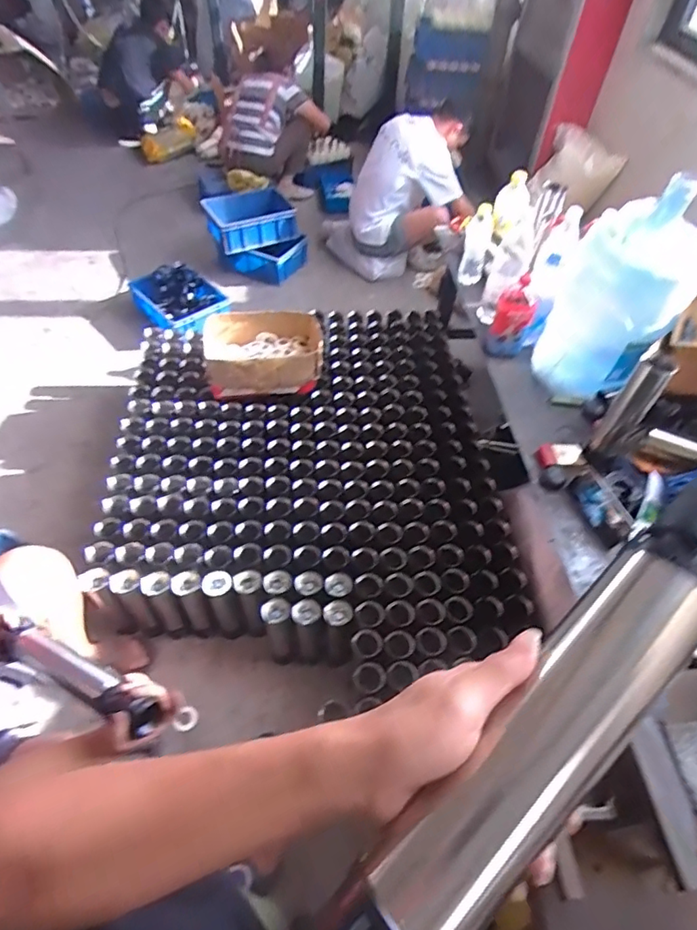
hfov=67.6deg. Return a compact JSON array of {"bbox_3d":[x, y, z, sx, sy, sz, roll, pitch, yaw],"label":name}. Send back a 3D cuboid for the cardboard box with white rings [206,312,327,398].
[{"bbox_3d":[-0.290,-0.363,1.738,0.400,0.157,0.311,-1,52,-3],"label":"cardboard box with white rings"}]

